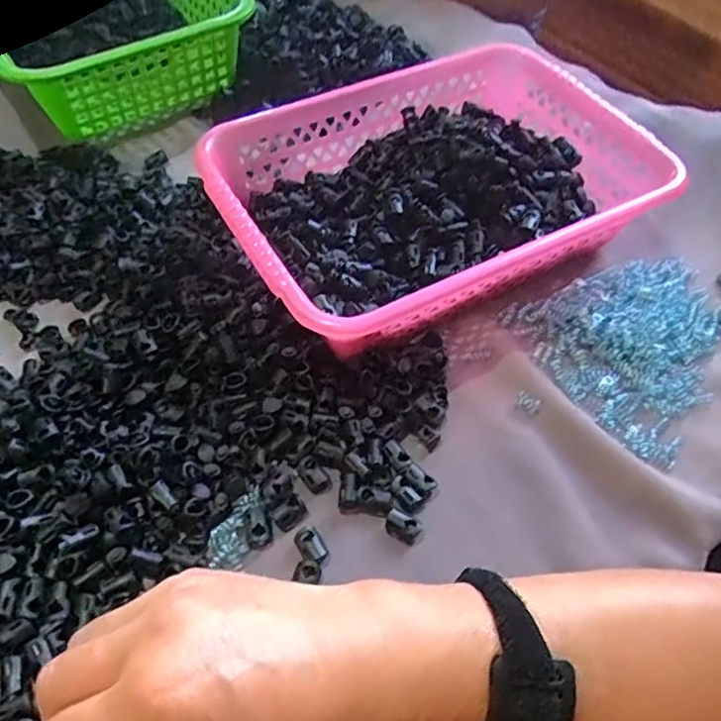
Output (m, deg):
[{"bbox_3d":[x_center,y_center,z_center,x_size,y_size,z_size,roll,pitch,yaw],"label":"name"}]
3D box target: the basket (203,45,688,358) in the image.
[{"bbox_3d":[0.053,-0.131,0.459,0.312,0.060,0.206,-25,58,-18],"label":"basket"}]

